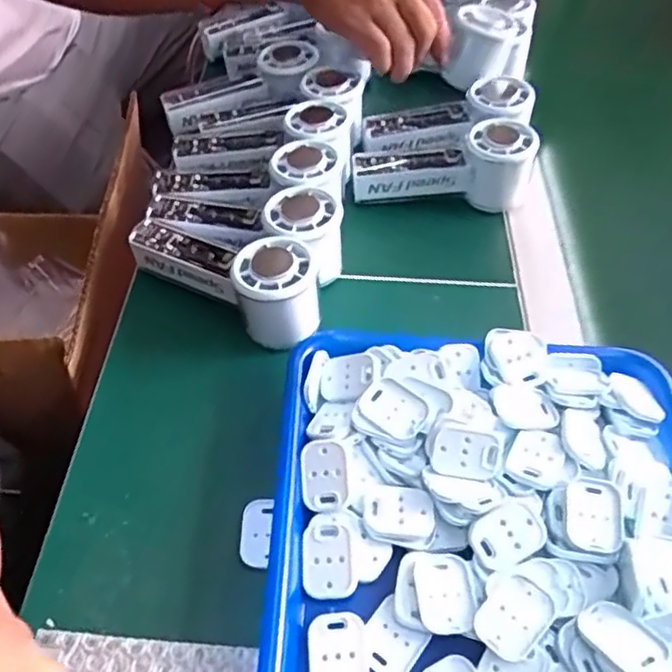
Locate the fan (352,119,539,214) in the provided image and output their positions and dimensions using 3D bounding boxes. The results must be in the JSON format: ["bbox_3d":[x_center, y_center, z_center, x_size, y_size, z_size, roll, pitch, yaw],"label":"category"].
[{"bbox_3d":[0.090,-0.149,0.566,0.149,0.064,0.056,3,50,-1],"label":"fan"}]

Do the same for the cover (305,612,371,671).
[{"bbox_3d":[0.001,0.162,0.335,0.031,0.008,0.039,-3,51,-6],"label":"cover"}]

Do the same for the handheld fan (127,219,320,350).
[{"bbox_3d":[-0.078,-0.053,0.477,0.160,0.054,0.052,31,55,20],"label":"handheld fan"}]

